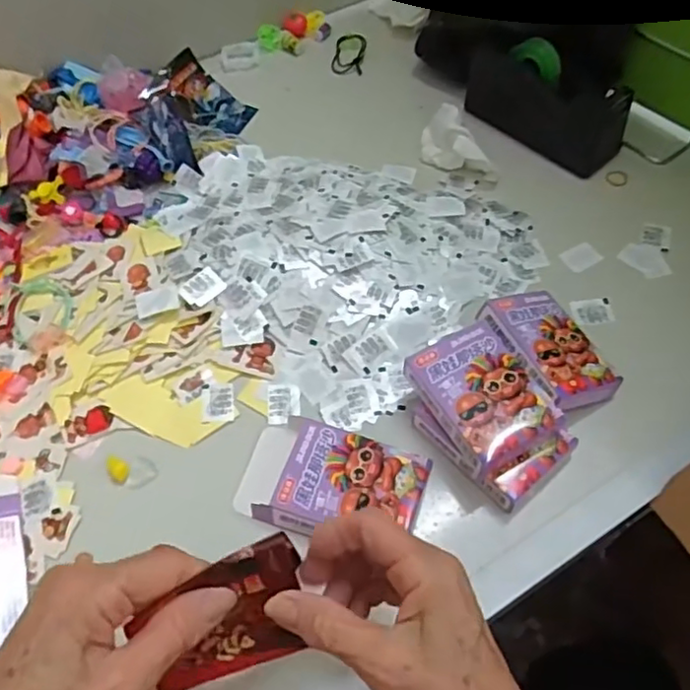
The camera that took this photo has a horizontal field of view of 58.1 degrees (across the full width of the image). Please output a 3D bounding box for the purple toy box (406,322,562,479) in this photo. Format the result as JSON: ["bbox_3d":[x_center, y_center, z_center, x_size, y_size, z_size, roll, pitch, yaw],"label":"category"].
[{"bbox_3d":[0.093,0.033,0.416,0.072,0.022,0.092,-25,61,-11],"label":"purple toy box"}]

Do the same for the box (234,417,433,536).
[{"bbox_3d":[-0.010,0.091,0.410,0.119,0.024,0.071,18,59,12],"label":"box"}]

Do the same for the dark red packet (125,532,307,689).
[{"bbox_3d":[-0.055,0.127,0.288,0.076,0.009,0.059,-16,101,-7],"label":"dark red packet"}]

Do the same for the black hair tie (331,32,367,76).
[{"bbox_3d":[0.005,-0.323,0.688,0.034,0.013,0.068,6,57,5],"label":"black hair tie"}]

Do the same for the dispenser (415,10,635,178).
[{"bbox_3d":[0.188,-0.226,0.584,0.151,0.067,0.045,39,66,23],"label":"dispenser"}]

